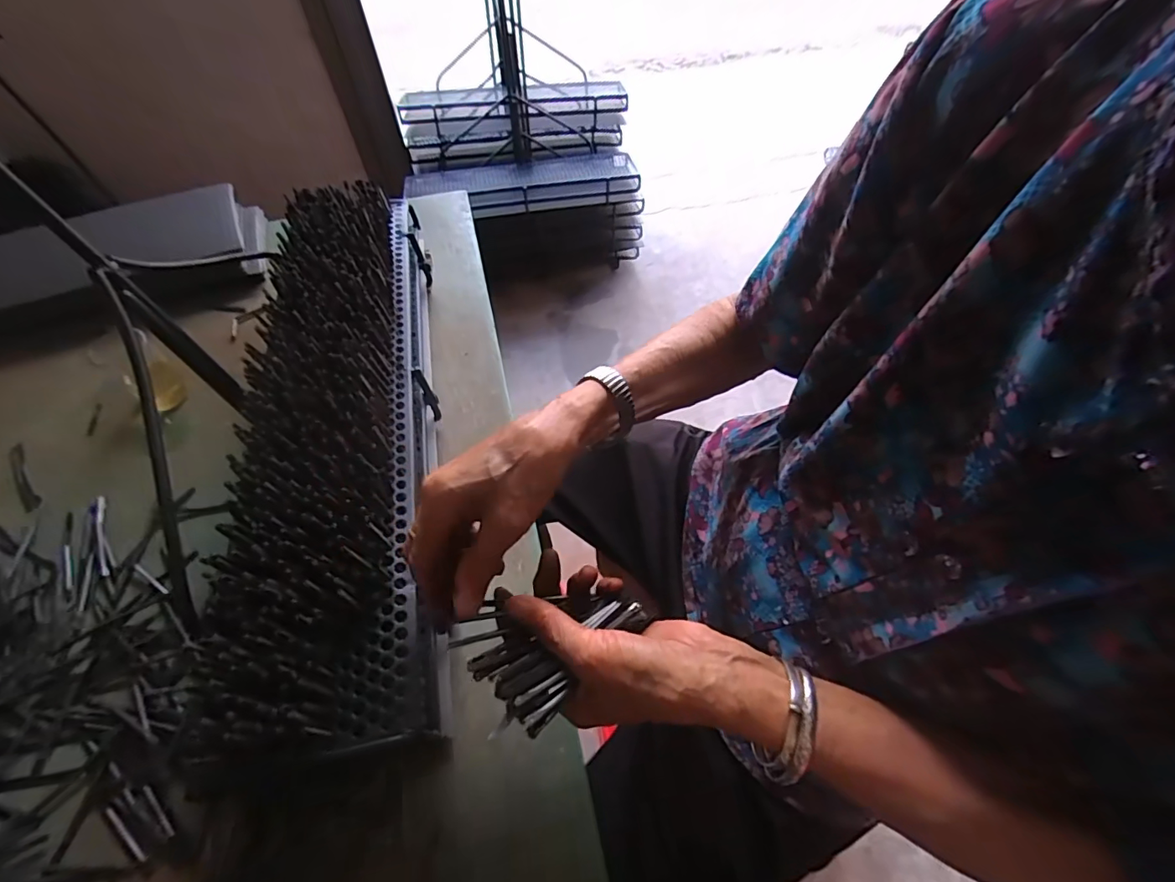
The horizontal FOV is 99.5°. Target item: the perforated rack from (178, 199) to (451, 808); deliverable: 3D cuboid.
[{"bbox_3d":[-0.222,-0.034,0.459,0.137,0.091,0.573,-11,57,-6],"label":"perforated rack"}]

